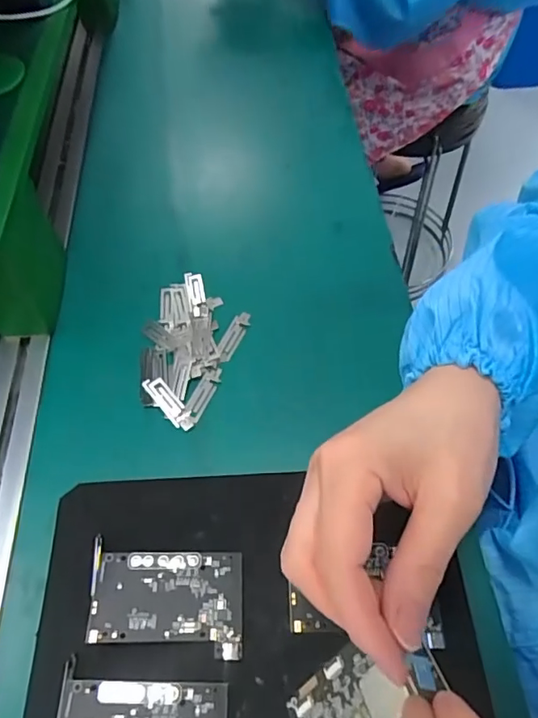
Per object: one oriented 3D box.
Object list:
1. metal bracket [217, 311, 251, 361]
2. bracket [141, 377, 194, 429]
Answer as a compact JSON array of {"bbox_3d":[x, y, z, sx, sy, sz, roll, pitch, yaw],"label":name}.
[{"bbox_3d":[-0.029,-0.019,0.428,0.012,0.011,0.046,20,62,15],"label":"metal bracket"},{"bbox_3d":[-0.076,0.033,0.398,0.015,0.005,0.054,-36,64,-17],"label":"bracket"}]

